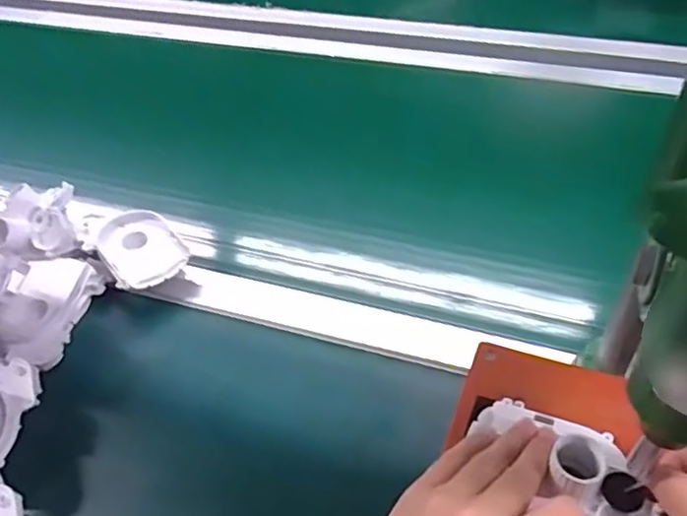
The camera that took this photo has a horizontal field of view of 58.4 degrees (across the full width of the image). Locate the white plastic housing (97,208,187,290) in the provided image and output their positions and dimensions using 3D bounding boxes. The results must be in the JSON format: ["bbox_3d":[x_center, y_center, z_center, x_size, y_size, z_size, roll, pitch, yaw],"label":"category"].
[{"bbox_3d":[-0.183,-0.011,0.549,0.064,0.017,0.087,-30,51,-22],"label":"white plastic housing"}]

